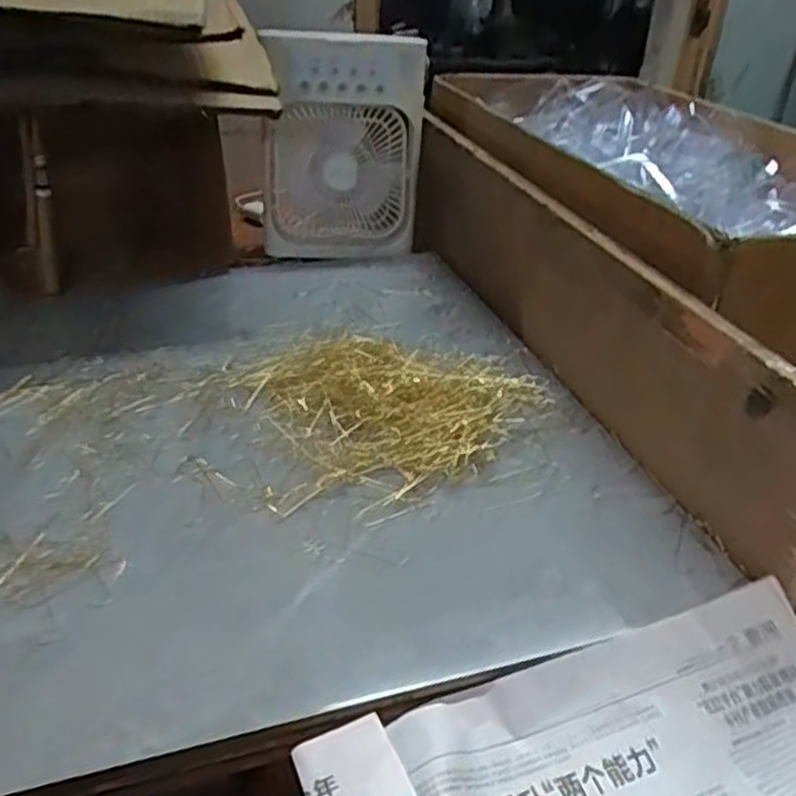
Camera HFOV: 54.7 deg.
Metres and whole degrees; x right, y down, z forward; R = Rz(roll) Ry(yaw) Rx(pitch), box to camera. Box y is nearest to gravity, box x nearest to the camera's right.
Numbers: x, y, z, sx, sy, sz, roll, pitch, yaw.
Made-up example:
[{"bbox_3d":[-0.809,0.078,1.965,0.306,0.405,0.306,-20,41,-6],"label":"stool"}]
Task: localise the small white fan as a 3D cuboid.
[{"bbox_3d":[-0.076,-0.300,0.923,0.204,0.243,0.107,1,32,-4],"label":"small white fan"}]

